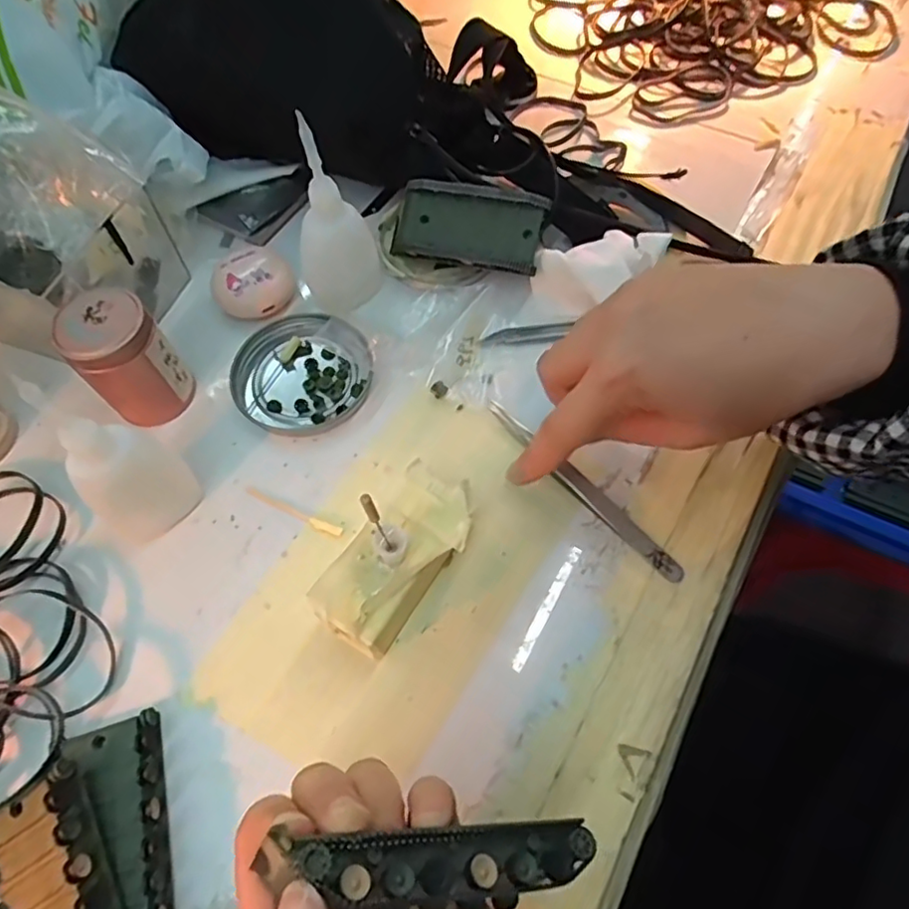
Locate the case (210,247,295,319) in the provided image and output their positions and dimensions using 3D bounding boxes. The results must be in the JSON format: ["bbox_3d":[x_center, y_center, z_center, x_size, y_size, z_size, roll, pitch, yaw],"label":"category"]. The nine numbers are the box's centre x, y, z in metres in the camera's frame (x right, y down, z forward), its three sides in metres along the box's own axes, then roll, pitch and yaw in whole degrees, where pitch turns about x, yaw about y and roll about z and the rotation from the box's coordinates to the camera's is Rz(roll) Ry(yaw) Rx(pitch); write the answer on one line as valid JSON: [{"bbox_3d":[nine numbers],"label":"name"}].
[{"bbox_3d":[-0.122,-0.102,0.369,0.046,0.022,0.041,-24,66,-12],"label":"case"}]

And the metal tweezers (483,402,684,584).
[{"bbox_3d":[0.063,0.015,0.310,0.013,0.010,0.130,-41,70,-18],"label":"metal tweezers"}]

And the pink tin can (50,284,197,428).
[{"bbox_3d":[-0.171,-0.049,0.319,0.043,0.064,0.040,0,63,0],"label":"pink tin can"}]

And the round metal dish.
[{"bbox_3d":[-0.088,-0.048,0.350,0.080,0.010,0.075,0,63,0],"label":"round metal dish"}]

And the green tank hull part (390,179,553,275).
[{"bbox_3d":[0.006,-0.138,0.364,0.093,0.012,0.044,17,100,18],"label":"green tank hull part"}]

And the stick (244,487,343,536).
[{"bbox_3d":[-0.083,0.029,0.312,0.058,0.004,0.005,23,65,11],"label":"stick"}]

